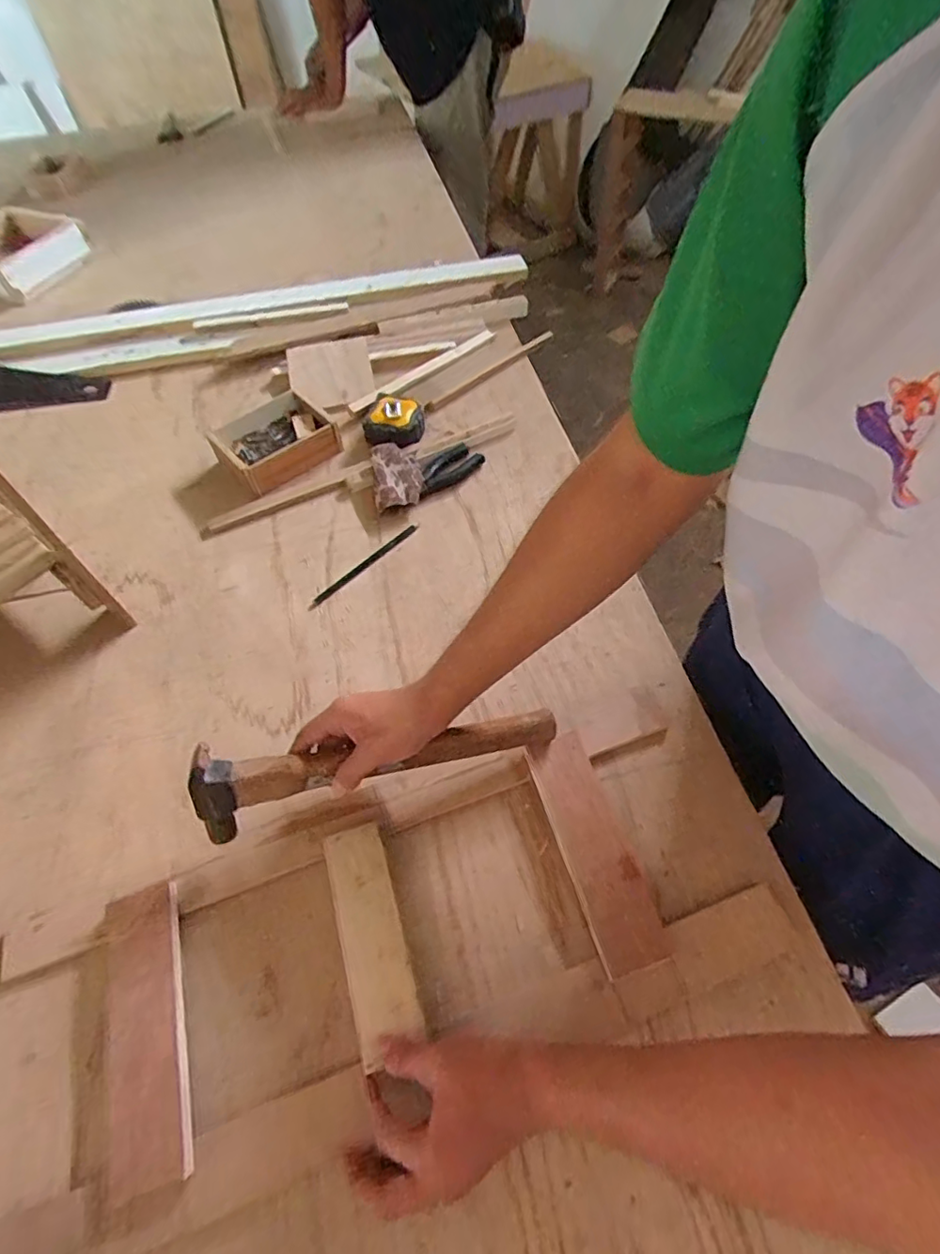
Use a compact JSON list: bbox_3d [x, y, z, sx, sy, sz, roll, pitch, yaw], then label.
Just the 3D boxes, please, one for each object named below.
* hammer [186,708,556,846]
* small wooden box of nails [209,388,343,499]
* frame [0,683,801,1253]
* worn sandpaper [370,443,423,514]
[{"bbox_3d":[-0.072,0.115,0.497,0.301,0.077,0.032,-9,20,-14],"label":"hammer"},{"bbox_3d":[-0.251,-0.245,0.762,0.152,0.042,0.112,-35,63,-17],"label":"small wooden box of nails"},{"bbox_3d":[-0.066,0.254,0.464,0.610,0.029,0.238,-20,59,-10],"label":"frame"},{"bbox_3d":[-0.091,-0.191,0.722,0.057,0.025,0.092,-8,58,-2],"label":"worn sandpaper"}]

